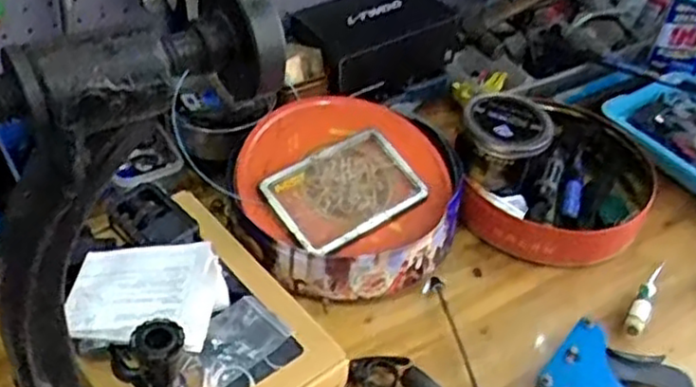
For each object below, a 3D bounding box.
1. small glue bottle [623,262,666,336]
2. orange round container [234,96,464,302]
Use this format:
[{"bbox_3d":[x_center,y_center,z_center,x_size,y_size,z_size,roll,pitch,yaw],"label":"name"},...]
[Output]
[{"bbox_3d":[0.378,0.126,0.913,0.024,0.021,0.149,26,47,20],"label":"small glue bottle"},{"bbox_3d":[0.001,-0.003,0.912,0.278,0.090,0.278,7,58,-12],"label":"orange round container"}]

